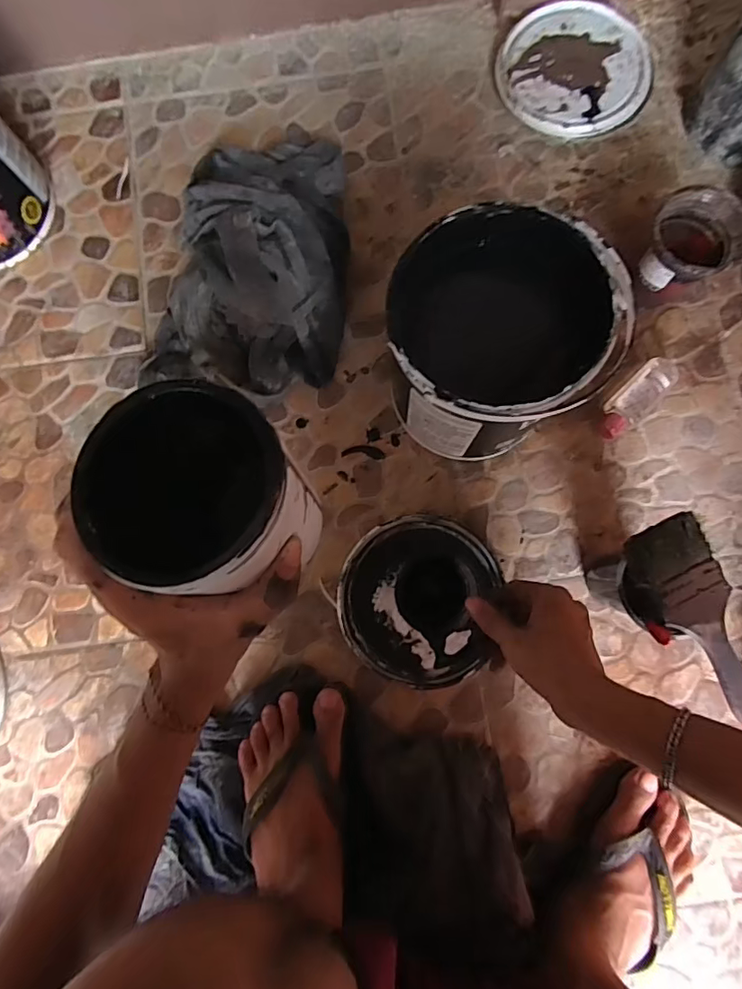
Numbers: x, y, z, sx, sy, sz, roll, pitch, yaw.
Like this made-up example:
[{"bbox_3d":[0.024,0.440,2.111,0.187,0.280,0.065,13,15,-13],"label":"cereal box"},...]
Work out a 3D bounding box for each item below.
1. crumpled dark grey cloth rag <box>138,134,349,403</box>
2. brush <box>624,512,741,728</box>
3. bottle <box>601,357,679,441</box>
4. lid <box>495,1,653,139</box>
[{"bbox_3d":[-0.134,-0.264,0.562,0.214,0.100,0.321,8,83,3],"label":"crumpled dark grey cloth rag"},{"bbox_3d":[0.279,0.107,0.416,0.070,0.013,0.177,-26,82,-2],"label":"brush"},{"bbox_3d":[0.294,-0.107,0.563,0.103,0.032,0.039,-43,83,-4],"label":"bottle"},{"bbox_3d":[0.247,-0.521,0.626,0.176,0.024,0.173,0,82,2],"label":"lid"}]

